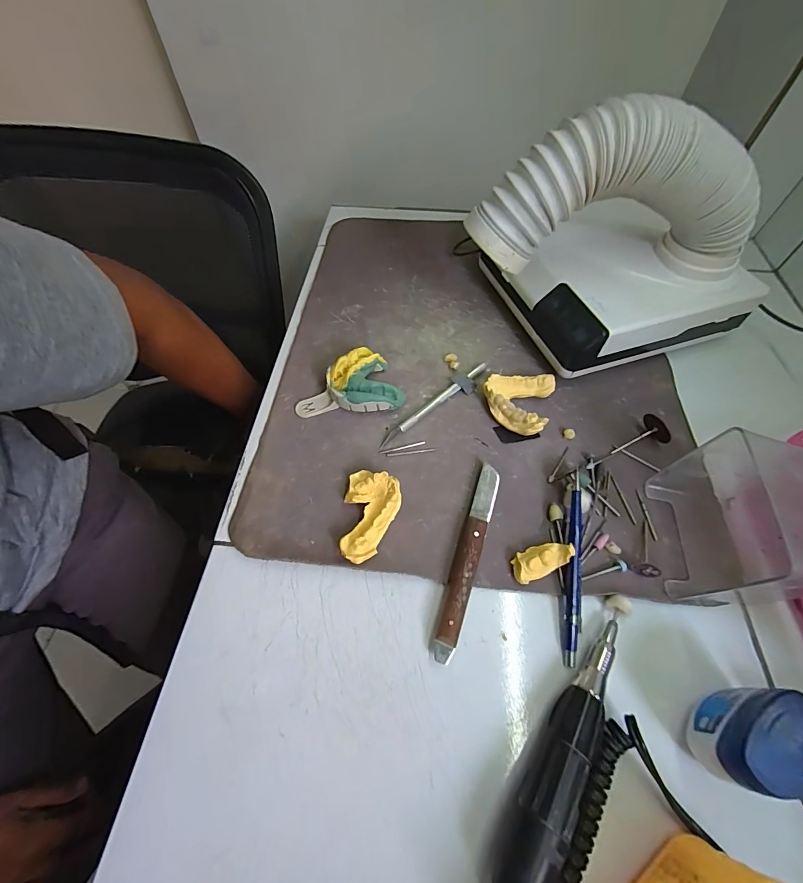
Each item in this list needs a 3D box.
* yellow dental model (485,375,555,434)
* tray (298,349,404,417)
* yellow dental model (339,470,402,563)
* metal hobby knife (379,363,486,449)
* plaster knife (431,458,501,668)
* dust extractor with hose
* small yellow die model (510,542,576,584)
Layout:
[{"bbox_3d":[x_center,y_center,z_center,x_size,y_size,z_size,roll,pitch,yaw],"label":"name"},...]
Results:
[{"bbox_3d":[0.106,-0.038,0.349,0.058,0.026,0.065,20,62,12],"label":"yellow dental model"},{"bbox_3d":[-0.052,-0.051,0.356,0.096,0.031,0.063,-13,61,-7],"label":"tray"},{"bbox_3d":[-0.025,0.059,0.295,0.042,0.022,0.072,7,60,5],"label":"yellow dental model"},{"bbox_3d":[0.033,-0.037,0.360,0.139,0.007,0.008,-38,66,-19],"label":"metal hobby knife"},{"bbox_3d":[0.051,0.084,0.284,0.017,0.016,0.149,18,62,11],"label":"plaster knife"},{"bbox_3d":[0.192,-0.174,0.335,0.267,0.188,0.144,-14,61,-7],"label":"dust extractor with hose"},{"bbox_3d":[0.103,0.088,0.279,0.044,0.019,0.021,-19,61,-10],"label":"small yellow die model"}]

